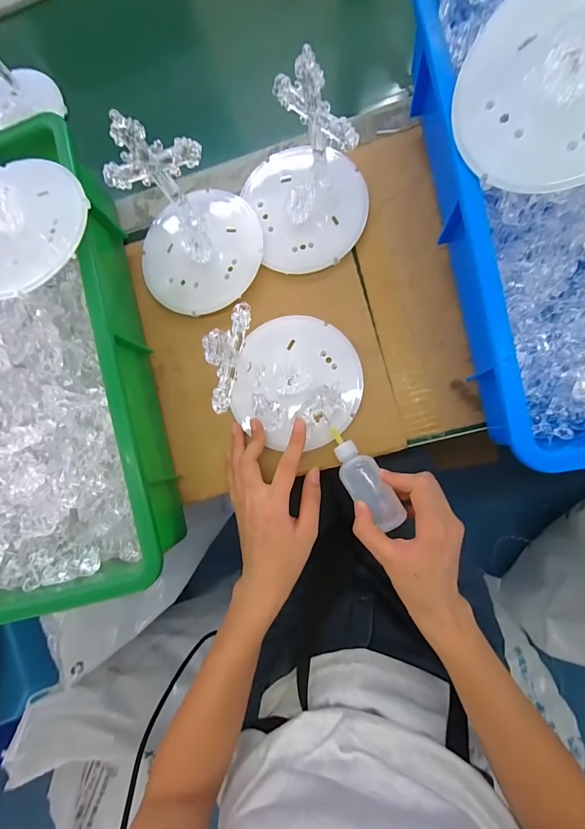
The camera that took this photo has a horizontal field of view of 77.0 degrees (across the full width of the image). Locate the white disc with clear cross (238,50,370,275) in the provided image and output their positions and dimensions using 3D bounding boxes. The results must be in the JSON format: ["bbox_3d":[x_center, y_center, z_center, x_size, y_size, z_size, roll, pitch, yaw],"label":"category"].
[{"bbox_3d":[0.008,-0.216,0.320,0.114,0.114,0.133,-18,83,7],"label":"white disc with clear cross"}]

